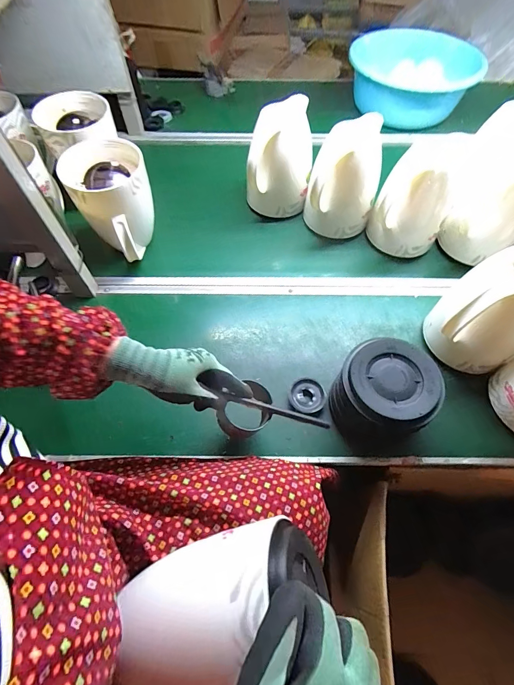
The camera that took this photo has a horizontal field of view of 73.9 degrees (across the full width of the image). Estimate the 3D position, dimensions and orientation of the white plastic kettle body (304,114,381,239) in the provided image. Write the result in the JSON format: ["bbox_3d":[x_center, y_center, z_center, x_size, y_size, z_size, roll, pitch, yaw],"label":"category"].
[{"bbox_3d":[0.188,-0.348,0.759,0.144,0.219,0.150,11,59,7],"label":"white plastic kettle body"}]

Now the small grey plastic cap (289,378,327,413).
[{"bbox_3d":[0.091,0.093,0.613,0.064,0.014,0.063,0,58,0],"label":"small grey plastic cap"}]

